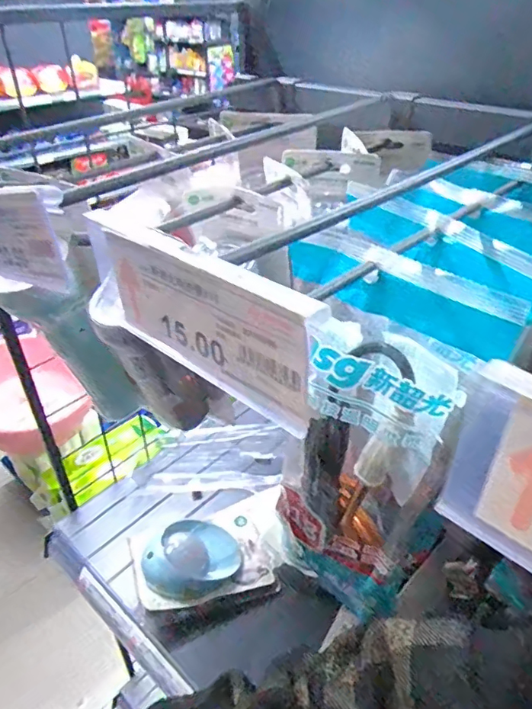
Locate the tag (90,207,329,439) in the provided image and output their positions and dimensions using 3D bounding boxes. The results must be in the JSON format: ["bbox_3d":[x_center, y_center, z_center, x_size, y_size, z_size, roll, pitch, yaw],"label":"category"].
[{"bbox_3d":[-0.028,-0.015,0.167,0.113,0.050,0.005,28,45,33],"label":"tag"}]

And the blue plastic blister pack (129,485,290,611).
[{"bbox_3d":[-0.050,0.203,0.550,0.177,0.054,0.109,-16,39,-20],"label":"blue plastic blister pack"}]

